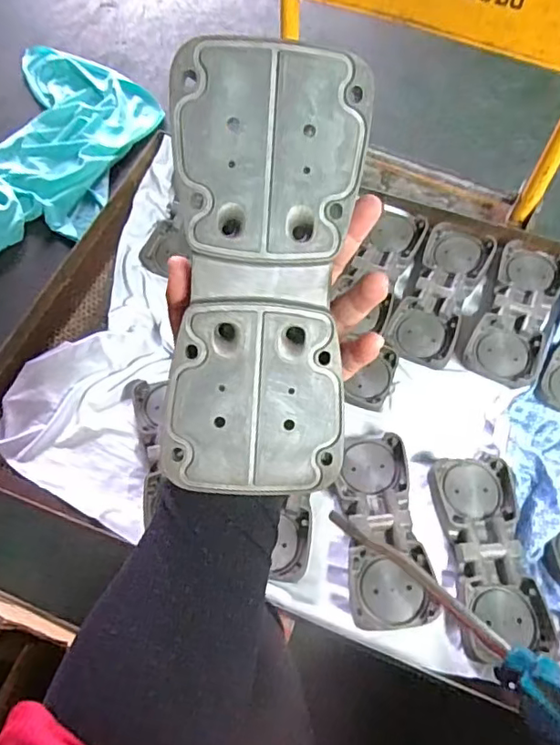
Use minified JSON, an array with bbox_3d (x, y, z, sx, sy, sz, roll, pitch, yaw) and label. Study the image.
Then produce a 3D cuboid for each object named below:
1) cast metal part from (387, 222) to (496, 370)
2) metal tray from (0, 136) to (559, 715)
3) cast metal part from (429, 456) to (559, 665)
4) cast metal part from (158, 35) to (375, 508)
[{"bbox_3d":[0.253,-0.125,0.874,0.105,0.035,0.241,22,66,13],"label":"cast metal part"},{"bbox_3d":[0.121,-0.008,0.810,1.025,0.064,0.693,19,65,11],"label":"metal tray"},{"bbox_3d":[0.253,0.223,0.687,0.111,0.046,0.237,-6,63,-1],"label":"cast metal part"},{"bbox_3d":[-0.009,-0.048,0.294,0.096,0.019,0.230,4,100,4],"label":"cast metal part"}]

